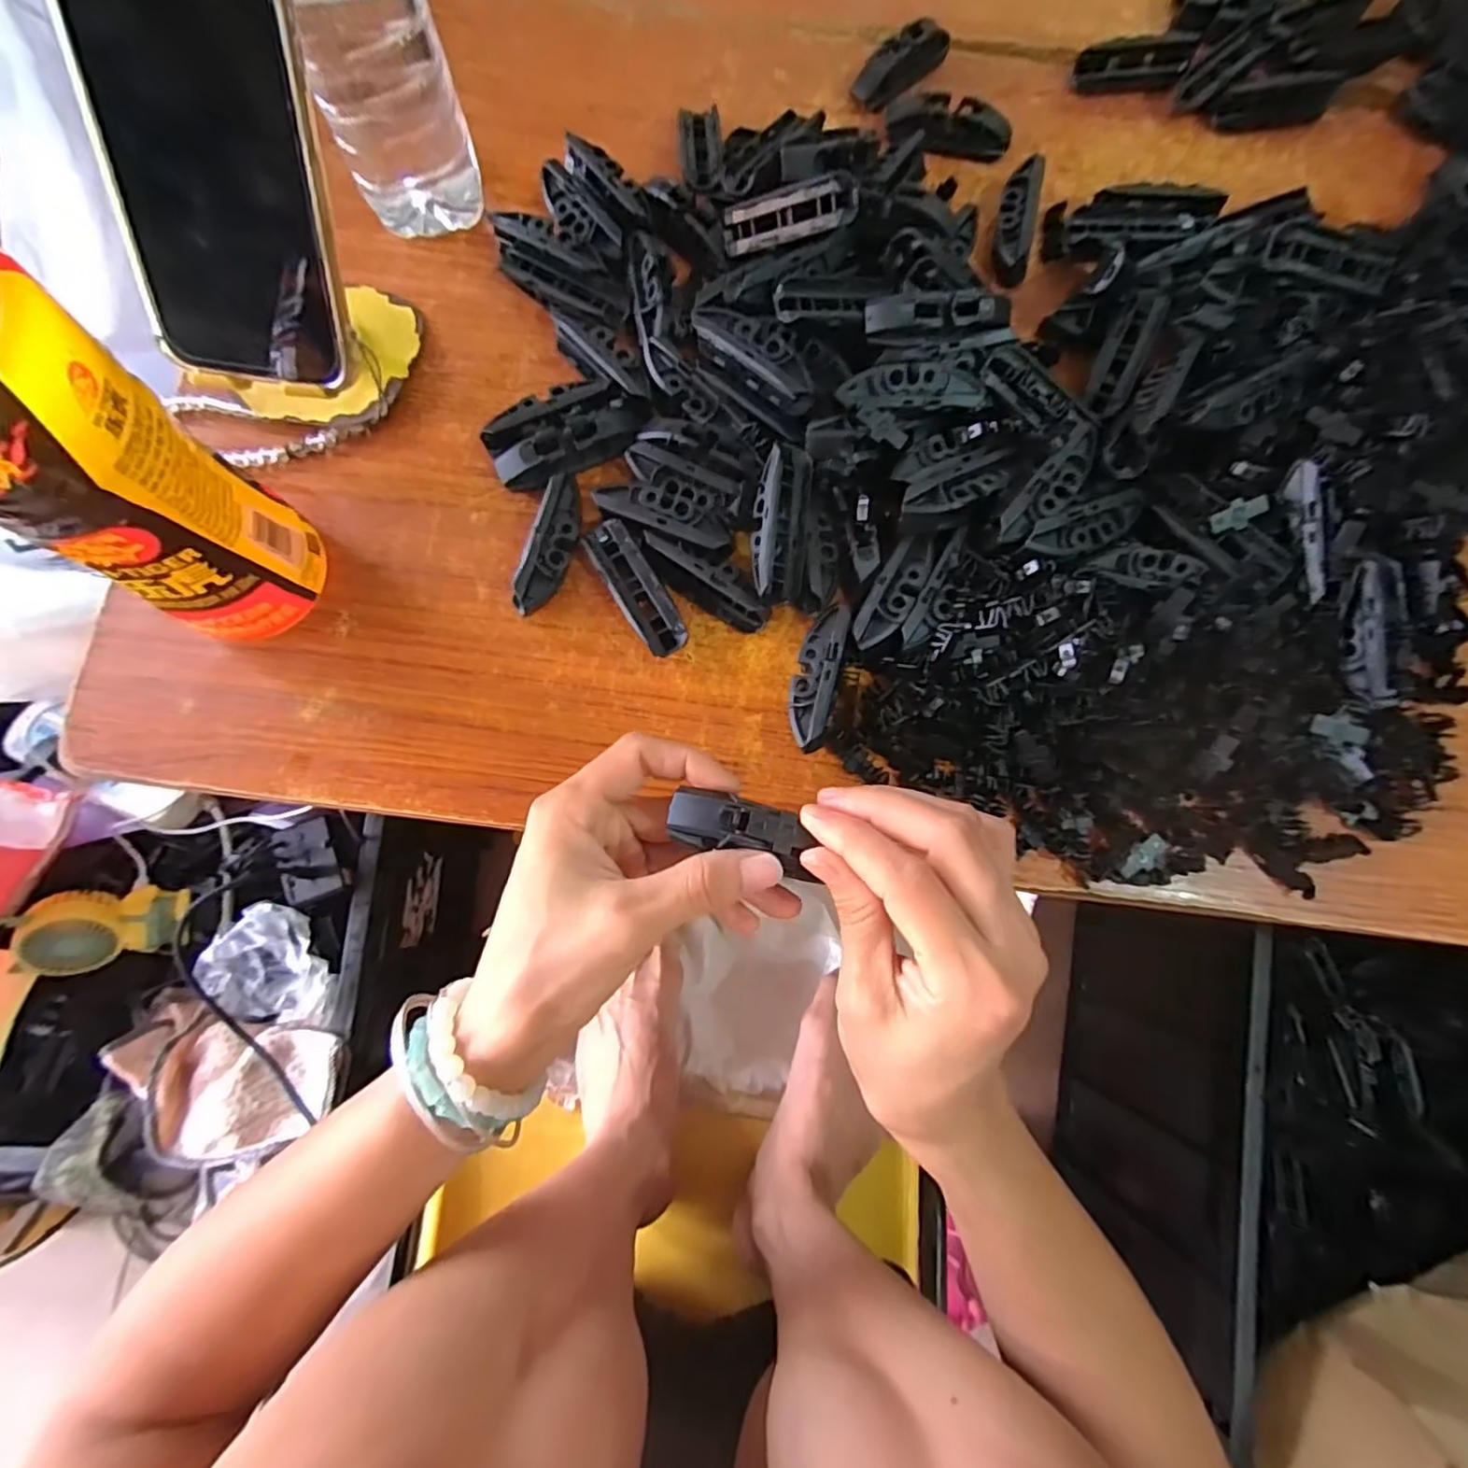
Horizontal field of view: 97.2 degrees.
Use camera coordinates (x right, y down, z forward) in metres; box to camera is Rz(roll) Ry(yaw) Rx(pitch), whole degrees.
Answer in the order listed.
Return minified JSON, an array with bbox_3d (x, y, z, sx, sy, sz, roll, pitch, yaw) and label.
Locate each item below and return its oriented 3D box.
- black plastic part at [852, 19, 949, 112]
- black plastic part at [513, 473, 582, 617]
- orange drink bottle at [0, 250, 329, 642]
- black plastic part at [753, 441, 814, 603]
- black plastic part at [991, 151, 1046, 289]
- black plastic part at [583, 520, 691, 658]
[{"bbox_3d":[0.099,-0.399,0.386,0.023,0.024,0.073,41,80,6],"label":"black plastic part"},{"bbox_3d":[-0.087,-0.090,0.313,0.016,0.024,0.070,15,79,1],"label":"black plastic part"},{"bbox_3d":[-0.229,-0.097,0.227,0.073,0.187,0.068,27,79,4],"label":"orange drink bottle"},{"bbox_3d":[0.022,-0.098,0.300,0.024,0.013,0.070,6,95,0],"label":"black plastic part"},{"bbox_3d":[0.159,-0.289,0.361,0.023,0.019,0.063,11,91,1],"label":"black plastic part"},{"bbox_3d":[-0.048,-0.070,0.313,0.022,0.020,0.071,-31,81,-7],"label":"black plastic part"}]

